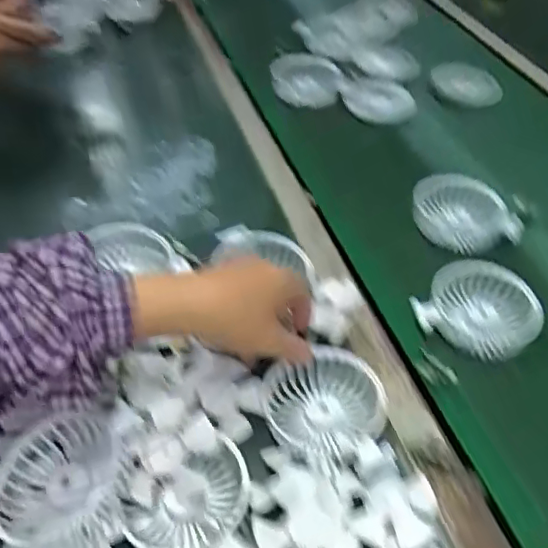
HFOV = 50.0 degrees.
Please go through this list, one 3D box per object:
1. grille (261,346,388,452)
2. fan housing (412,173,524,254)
[{"bbox_3d":[0.041,0.102,0.453,0.082,0.034,0.082,3,45,-3],"label":"grille"},{"bbox_3d":[0.199,-0.066,0.633,0.099,0.043,0.091,-4,46,-6],"label":"fan housing"}]

